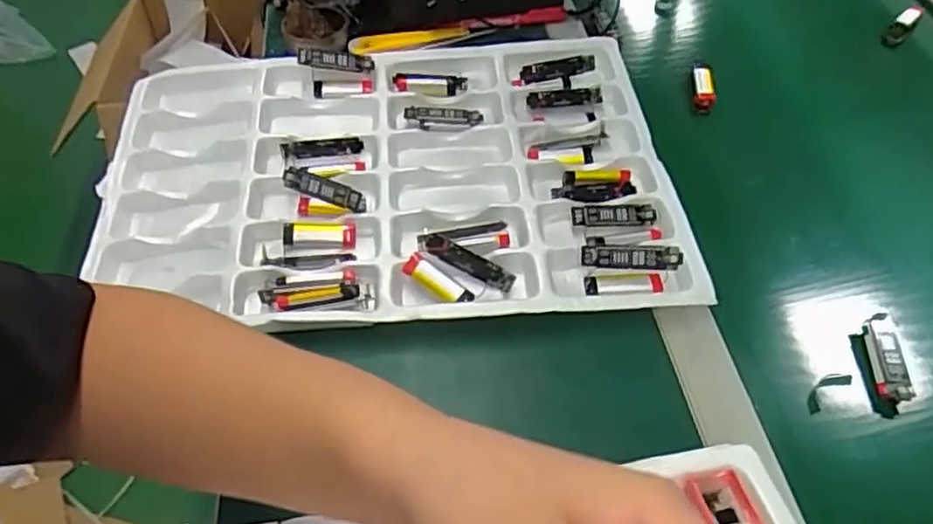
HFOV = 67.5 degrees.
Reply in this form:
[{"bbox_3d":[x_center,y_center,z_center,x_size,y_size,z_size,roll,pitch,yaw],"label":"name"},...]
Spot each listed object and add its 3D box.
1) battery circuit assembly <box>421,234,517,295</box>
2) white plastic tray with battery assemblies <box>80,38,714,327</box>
[{"bbox_3d":[0.002,0.001,0.503,0.070,0.013,0.014,27,54,3],"label":"battery circuit assembly"},{"bbox_3d":[-0.067,-0.073,0.577,0.454,0.034,0.313,-3,50,-2],"label":"white plastic tray with battery assemblies"}]

